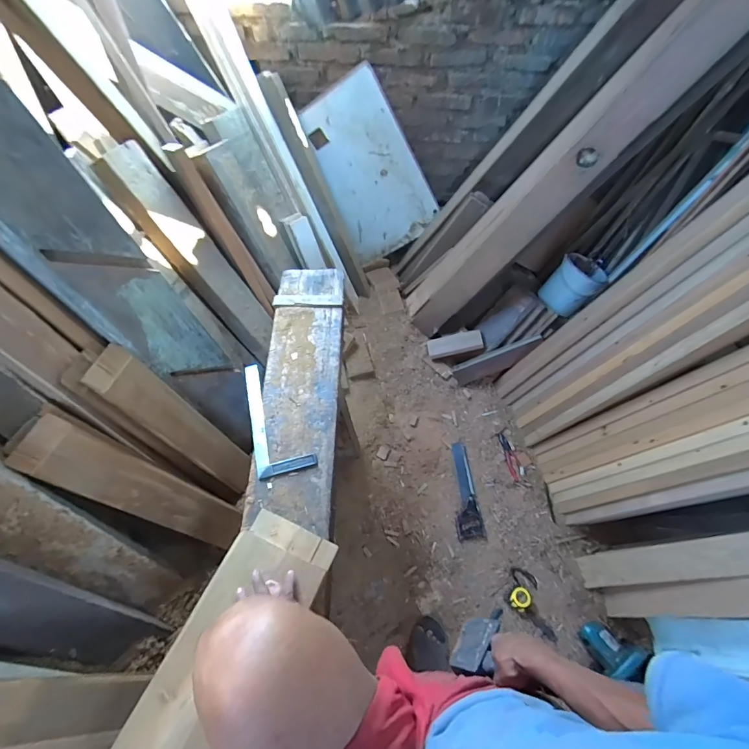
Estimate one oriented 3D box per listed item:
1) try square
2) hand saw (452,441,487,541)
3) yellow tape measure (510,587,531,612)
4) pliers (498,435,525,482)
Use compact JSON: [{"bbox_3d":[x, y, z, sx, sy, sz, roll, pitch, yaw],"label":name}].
[{"bbox_3d":[-0.233,0.094,0.932,0.128,0.021,0.294,-14,63,-10],"label":"try square"},{"bbox_3d":[0.326,0.425,1.441,0.096,0.021,0.347,-5,62,-5],"label":"hand saw"},{"bbox_3d":[0.476,0.732,1.273,0.056,0.030,0.064,29,64,13],"label":"yellow tape measure"},{"bbox_3d":[0.528,0.320,1.527,0.052,0.024,0.197,-6,57,-10],"label":"pliers"}]

